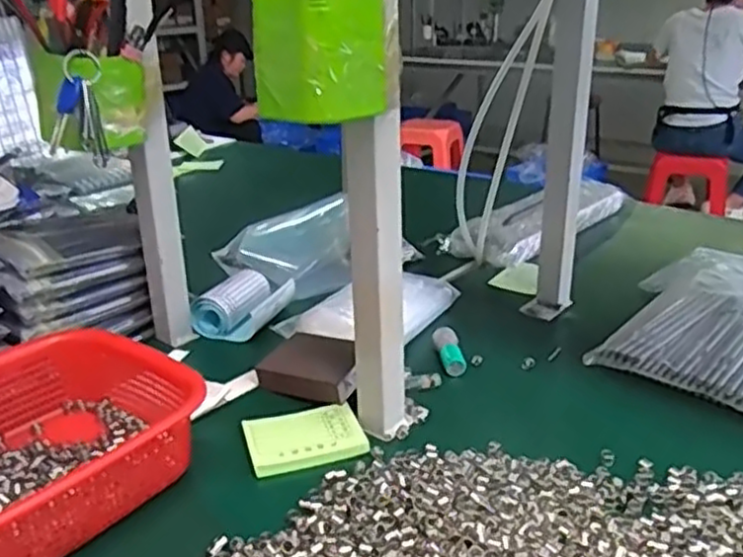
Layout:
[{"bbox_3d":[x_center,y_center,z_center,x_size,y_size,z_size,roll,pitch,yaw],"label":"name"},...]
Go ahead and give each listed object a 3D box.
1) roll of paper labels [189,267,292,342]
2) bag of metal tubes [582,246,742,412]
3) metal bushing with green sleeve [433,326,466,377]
[{"bbox_3d":[-0.146,0.033,0.843,0.080,0.047,0.112,9,24,26],"label":"roll of paper labels"},{"bbox_3d":[0.380,0.041,0.782,0.201,0.043,0.307,16,26,38],"label":"bag of metal tubes"},{"bbox_3d":[0.078,0.072,0.734,0.024,0.017,0.064,-3,32,-7],"label":"metal bushing with green sleeve"}]

